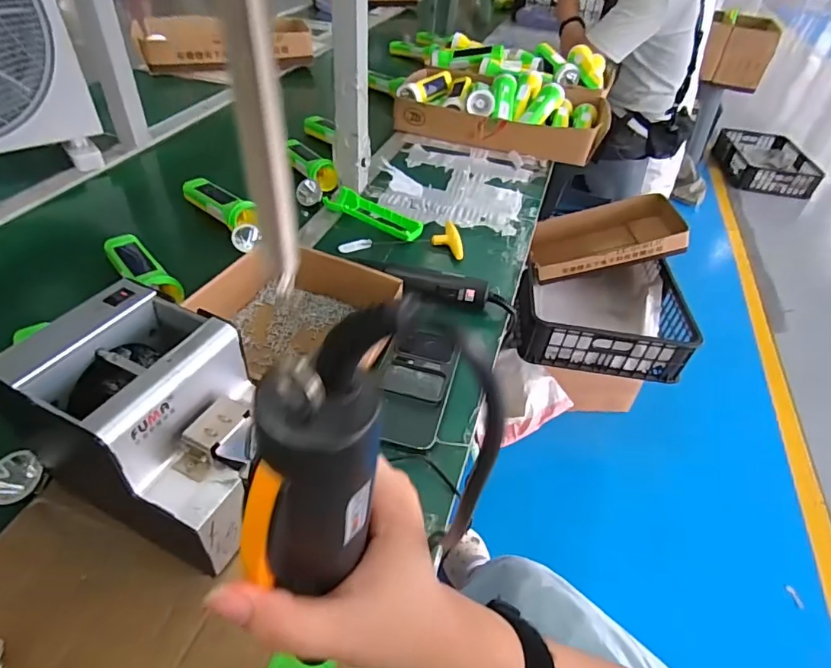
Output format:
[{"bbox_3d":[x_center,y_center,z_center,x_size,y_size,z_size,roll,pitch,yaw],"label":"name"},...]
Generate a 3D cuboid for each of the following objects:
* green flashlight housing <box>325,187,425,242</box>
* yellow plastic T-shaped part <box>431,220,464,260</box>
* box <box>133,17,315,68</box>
[{"bbox_3d":[-0.066,-0.187,0.789,0.170,0.021,0.052,29,47,24],"label":"green flashlight housing"},{"bbox_3d":[0.046,-0.140,0.752,0.042,0.015,0.085,-2,43,-9],"label":"yellow plastic T-shaped part"},{"bbox_3d":[-0.508,-0.789,1.344,0.430,0.080,0.266,-12,45,-18],"label":"box"}]

